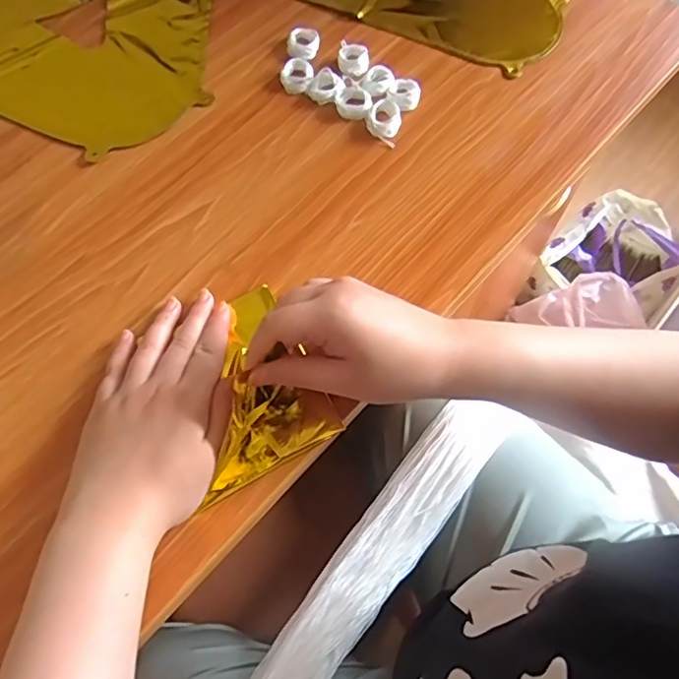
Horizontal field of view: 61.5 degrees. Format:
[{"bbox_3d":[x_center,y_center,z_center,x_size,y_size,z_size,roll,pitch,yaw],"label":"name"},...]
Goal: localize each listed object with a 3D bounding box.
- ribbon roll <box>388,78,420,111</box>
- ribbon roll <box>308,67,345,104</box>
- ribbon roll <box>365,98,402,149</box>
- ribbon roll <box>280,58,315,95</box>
[{"bbox_3d":[0.056,-0.211,0.492,0.026,0.009,0.031,6,67,3],"label":"ribbon roll"},{"bbox_3d":[-0.012,-0.219,0.493,0.029,0.010,0.029,0,67,1],"label":"ribbon roll"},{"bbox_3d":[0.037,-0.185,0.480,0.030,0.010,0.038,16,68,7],"label":"ribbon roll"},{"bbox_3d":[-0.037,-0.232,0.501,0.029,0.009,0.031,-3,67,-1],"label":"ribbon roll"}]

